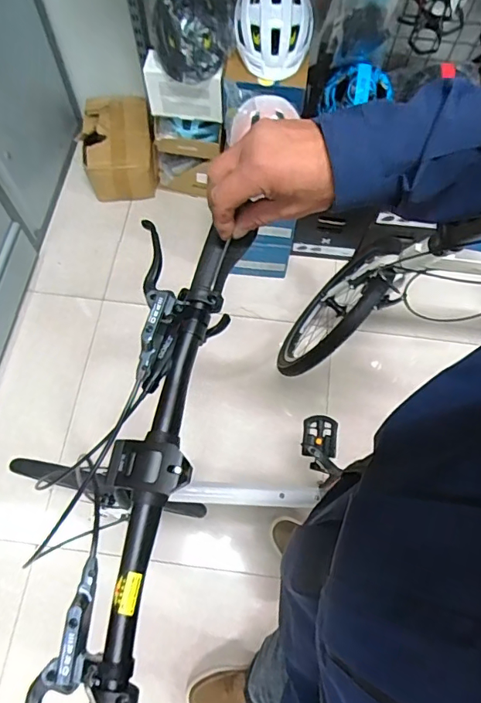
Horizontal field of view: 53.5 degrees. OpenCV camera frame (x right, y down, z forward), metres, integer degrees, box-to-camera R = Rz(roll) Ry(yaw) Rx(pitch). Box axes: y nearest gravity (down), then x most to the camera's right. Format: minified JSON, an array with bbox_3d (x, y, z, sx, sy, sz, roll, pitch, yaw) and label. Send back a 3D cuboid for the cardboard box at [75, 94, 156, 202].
[{"bbox_3d":[-0.429,-0.719,1.692,0.232,0.160,0.334,-9,67,-5],"label":"cardboard box"}]

